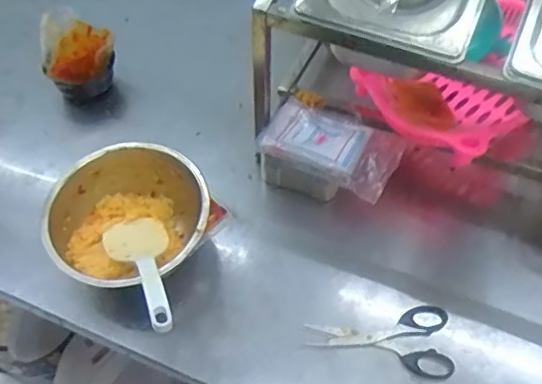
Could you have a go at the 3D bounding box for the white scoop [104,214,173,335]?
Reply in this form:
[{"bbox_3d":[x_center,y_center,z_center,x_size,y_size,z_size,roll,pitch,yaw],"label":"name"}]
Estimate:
[{"bbox_3d":[-0.127,0.074,0.561,0.065,0.026,0.180,-17,28,-12],"label":"white scoop"}]

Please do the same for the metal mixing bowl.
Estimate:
[{"bbox_3d":[-0.150,0.035,0.619,0.157,0.077,0.165,0,56,0],"label":"metal mixing bowl"}]

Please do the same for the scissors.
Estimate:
[{"bbox_3d":[0.111,0.154,0.592,0.146,0.008,0.075,2,56,0],"label":"scissors"}]

